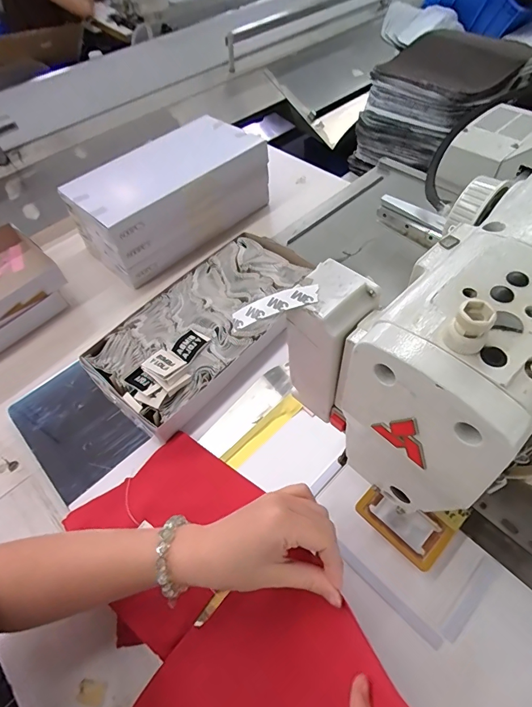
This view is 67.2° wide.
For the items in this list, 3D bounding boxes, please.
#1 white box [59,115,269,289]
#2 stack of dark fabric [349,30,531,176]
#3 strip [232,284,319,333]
[{"bbox_3d":[-0.158,-0.266,0.697,0.168,0.138,0.312,38,65,26],"label":"white box"},{"bbox_3d":[0.376,-0.552,0.906,0.294,0.199,0.250,-33,59,-18],"label":"stack of dark fabric"},{"bbox_3d":[0.005,-0.030,0.255,0.056,0.006,0.014,-20,54,10],"label":"strip"}]

